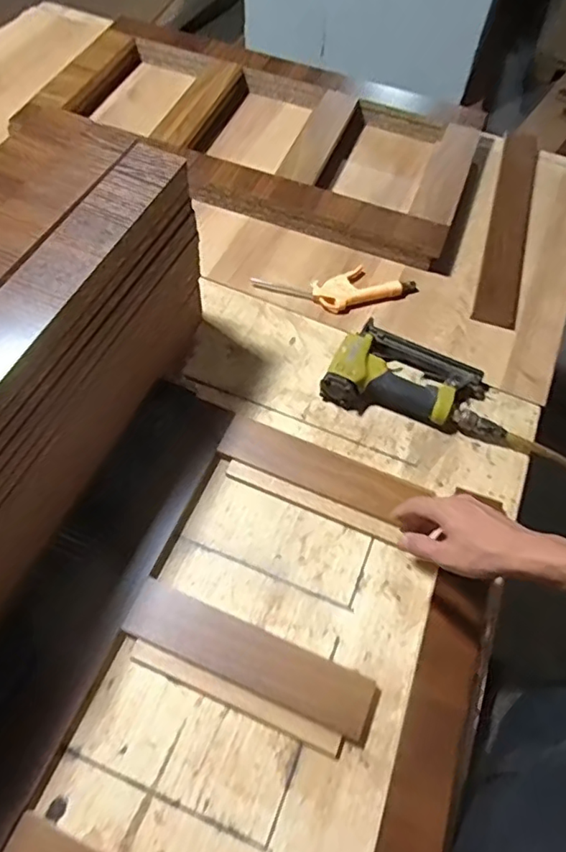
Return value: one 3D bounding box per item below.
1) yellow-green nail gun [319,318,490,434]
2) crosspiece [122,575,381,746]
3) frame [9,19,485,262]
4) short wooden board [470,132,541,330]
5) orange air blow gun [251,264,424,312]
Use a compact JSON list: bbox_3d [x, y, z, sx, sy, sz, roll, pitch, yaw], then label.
[{"bbox_3d":[0.168,-0.061,0.755,0.195,0.045,0.135,26,63,10],"label":"yellow-green nail gun"},{"bbox_3d":[-0.033,0.243,0.588,0.271,0.022,0.063,22,63,8],"label":"crosspiece"},{"bbox_3d":[-0.039,-0.533,0.991,0.748,0.044,0.409,21,63,8],"label":"frame"},{"bbox_3d":[0.385,-0.355,0.932,0.069,0.013,0.455,17,62,6],"label":"short wooden board"},{"bbox_3d":[0.083,-0.216,0.845,0.237,0.021,0.088,-13,63,-10],"label":"orange air blow gun"}]

